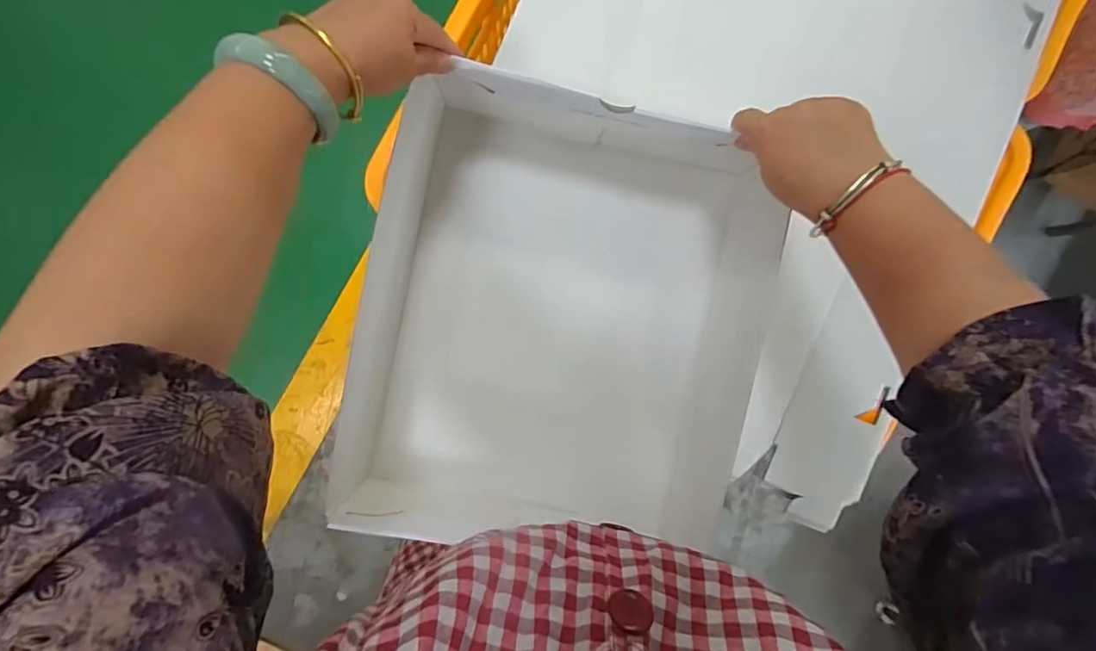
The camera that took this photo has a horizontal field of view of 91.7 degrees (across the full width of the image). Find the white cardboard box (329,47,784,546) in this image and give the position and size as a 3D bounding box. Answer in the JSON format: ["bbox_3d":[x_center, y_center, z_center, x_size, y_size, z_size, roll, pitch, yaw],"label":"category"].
[{"bbox_3d":[0.003,0.004,0.477,0.311,0.119,0.380,11,89,-5],"label":"white cardboard box"}]

